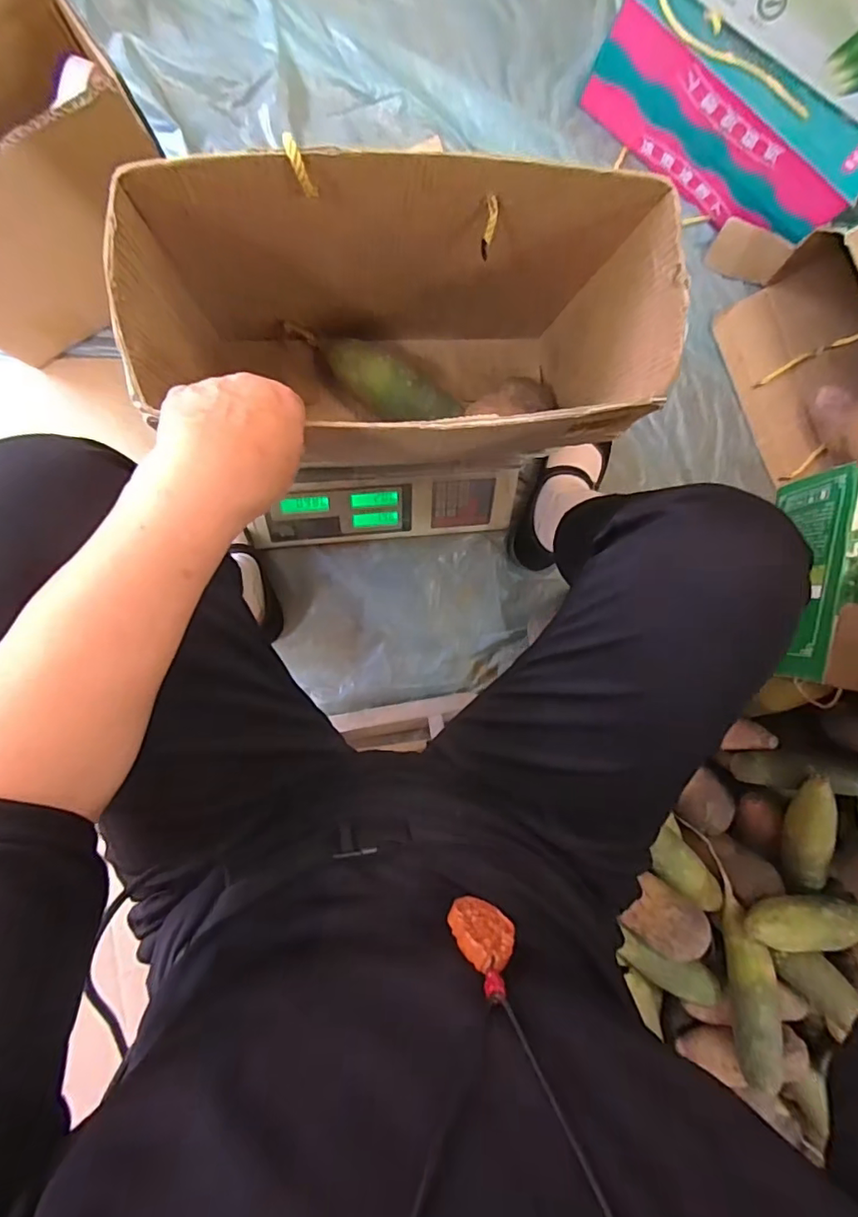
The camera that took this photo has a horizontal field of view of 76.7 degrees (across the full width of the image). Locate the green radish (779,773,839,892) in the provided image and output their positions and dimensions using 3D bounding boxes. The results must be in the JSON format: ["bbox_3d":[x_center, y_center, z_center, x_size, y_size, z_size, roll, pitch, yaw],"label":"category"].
[{"bbox_3d":[0.488,0.286,0.691,0.047,0.048,0.172,-9,110,-5],"label":"green radish"}]

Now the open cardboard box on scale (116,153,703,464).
[{"bbox_3d":[-0.022,-0.212,0.479,0.360,0.282,0.179,0,95,-6],"label":"open cardboard box on scale"}]

